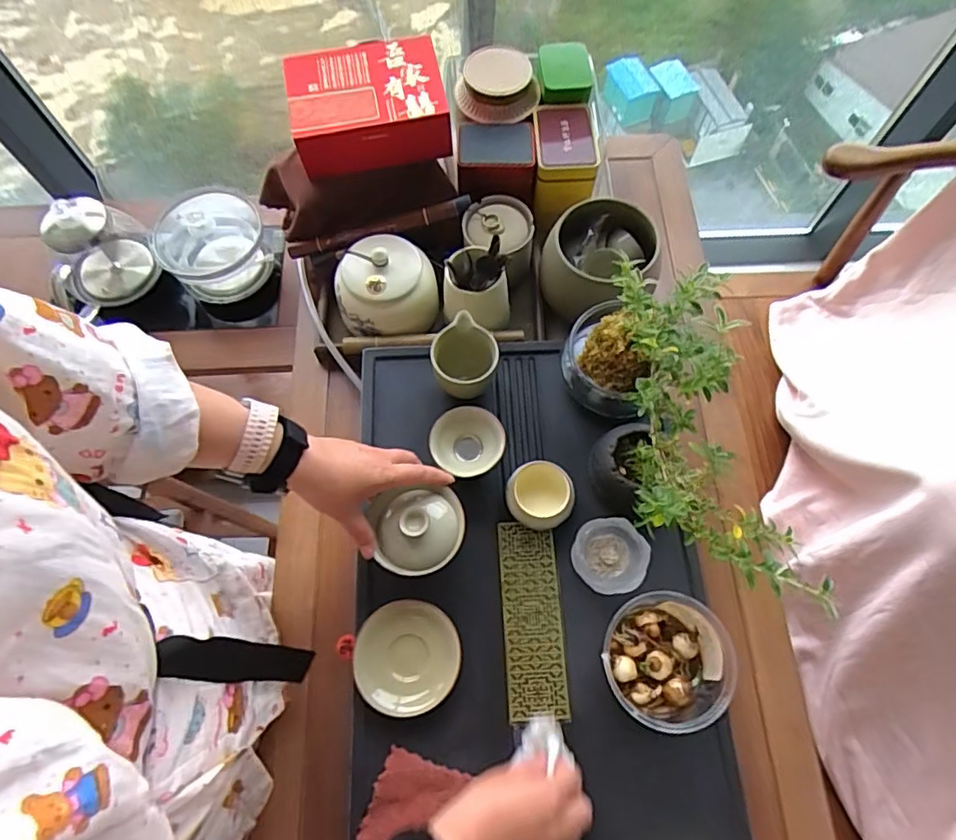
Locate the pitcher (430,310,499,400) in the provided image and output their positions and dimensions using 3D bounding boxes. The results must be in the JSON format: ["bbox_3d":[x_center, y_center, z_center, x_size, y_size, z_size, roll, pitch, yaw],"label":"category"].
[{"bbox_3d":[-0.017,-0.066,0.677,0.072,0.088,0.087,-3,68,-2],"label":"pitcher"}]

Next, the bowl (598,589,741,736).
[{"bbox_3d":[0.177,0.224,0.545,0.107,0.066,0.116,0,68,-1],"label":"bowl"}]

